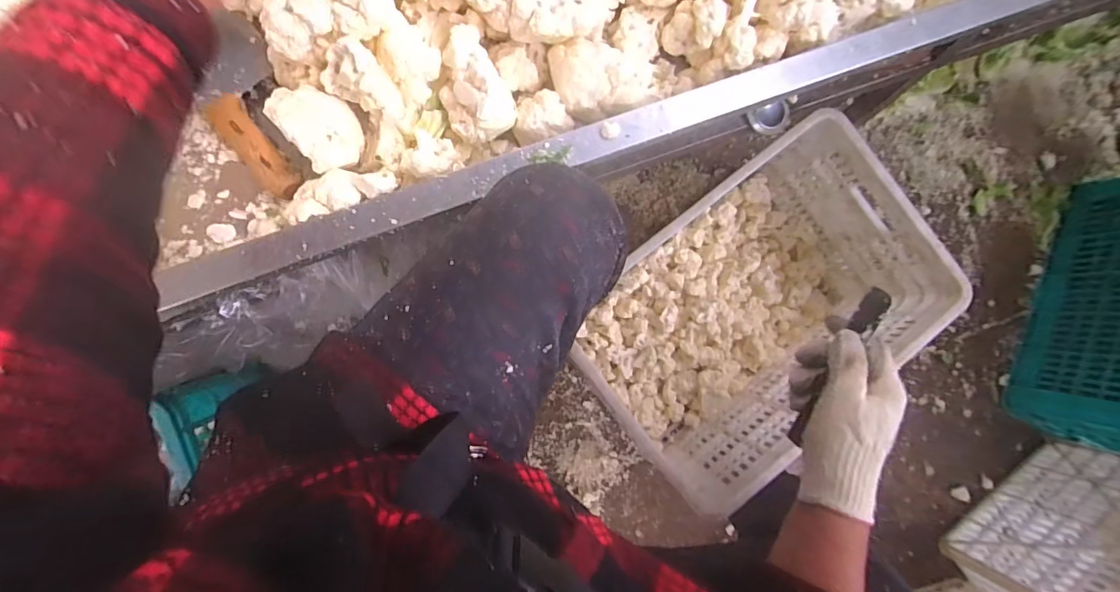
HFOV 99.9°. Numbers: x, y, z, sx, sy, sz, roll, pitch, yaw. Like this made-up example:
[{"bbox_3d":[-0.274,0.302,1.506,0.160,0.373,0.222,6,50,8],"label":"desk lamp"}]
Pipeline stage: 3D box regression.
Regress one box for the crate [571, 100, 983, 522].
[{"bbox_3d":[0.304,0.023,0.770,0.490,0.223,0.364,-40,92,-5],"label":"crate"}]

